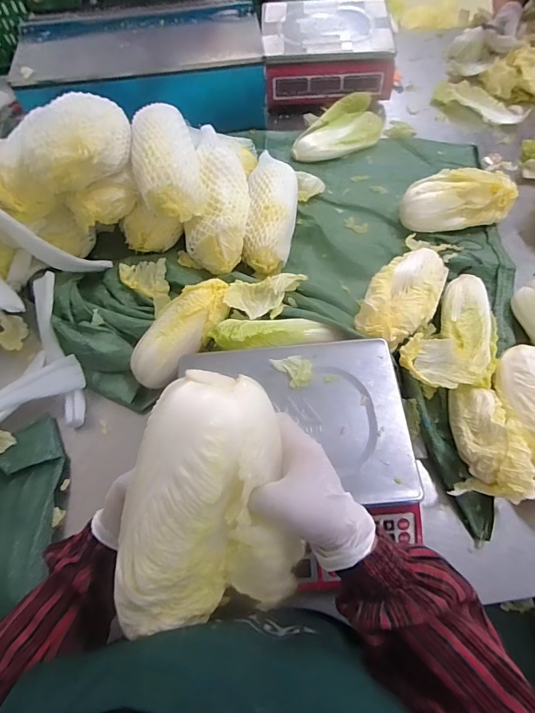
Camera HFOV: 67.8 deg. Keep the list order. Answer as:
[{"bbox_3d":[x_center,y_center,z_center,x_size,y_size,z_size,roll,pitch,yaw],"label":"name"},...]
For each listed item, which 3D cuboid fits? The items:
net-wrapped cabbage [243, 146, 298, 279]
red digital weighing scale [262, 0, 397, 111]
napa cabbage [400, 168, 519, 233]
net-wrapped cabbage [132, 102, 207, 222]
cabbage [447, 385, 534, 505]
[{"bbox_3d":[0.009,-0.272,0.735,0.089,0.078,0.248,3,65,3],"label":"net-wrapped cabbage"},{"bbox_3d":[0.134,-0.703,0.932,0.289,0.112,0.252,-3,64,1],"label":"red digital weighing scale"},{"bbox_3d":[0.356,-0.296,0.755,0.211,0.075,0.097,-10,65,-3],"label":"napa cabbage"},{"bbox_3d":[-0.163,-0.317,0.654,0.097,0.097,0.205,-12,65,-4],"label":"net-wrapped cabbage"},{"bbox_3d":[0.306,0.111,0.536,0.093,0.065,0.148,10,65,7],"label":"cabbage"}]

